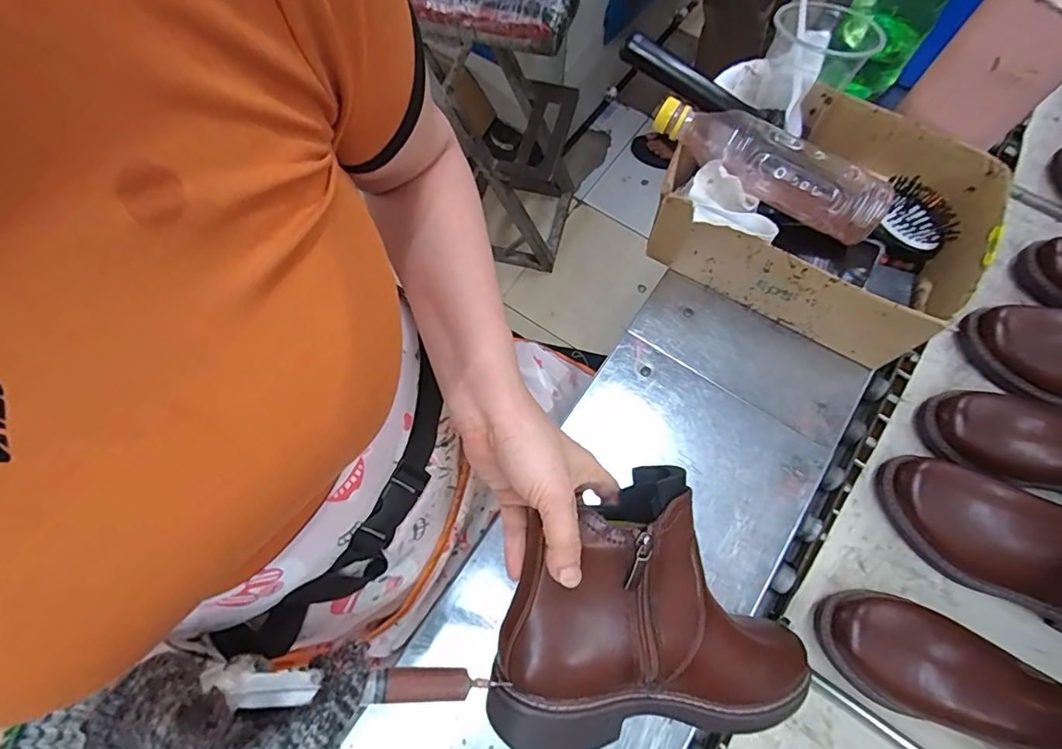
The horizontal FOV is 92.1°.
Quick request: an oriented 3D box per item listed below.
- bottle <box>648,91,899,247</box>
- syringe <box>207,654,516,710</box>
[{"bbox_3d":[0.216,-0.191,0.468,0.217,0.053,0.056,28,71,14],"label":"bottle"},{"bbox_3d":[-0.088,0.172,0.285,0.147,0.012,0.019,10,66,-15],"label":"syringe"}]

